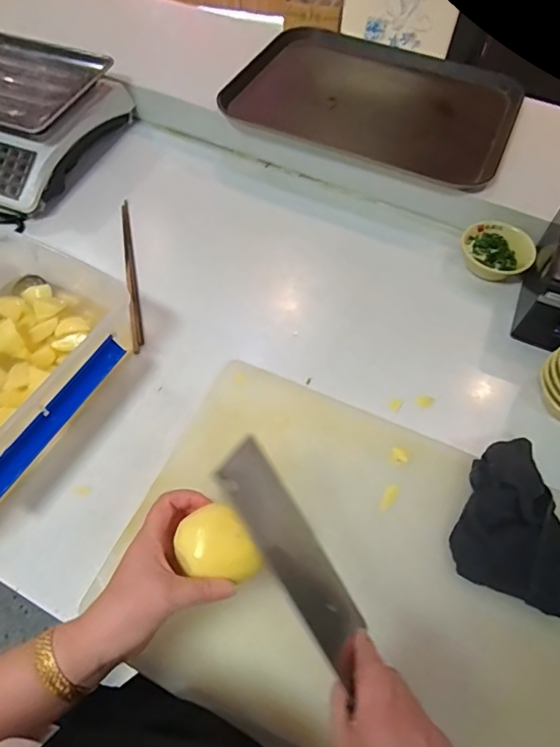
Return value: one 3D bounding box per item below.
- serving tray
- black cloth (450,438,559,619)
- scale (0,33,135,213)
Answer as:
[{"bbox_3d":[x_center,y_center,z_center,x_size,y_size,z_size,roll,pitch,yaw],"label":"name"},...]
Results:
[{"bbox_3d":[0.180,-0.522,0.869,0.501,0.043,0.339,22,61,11],"label":"serving tray"},{"bbox_3d":[0.269,0.166,0.507,0.173,0.044,0.191,-13,61,-9],"label":"black cloth"},{"bbox_3d":[-0.513,-0.467,0.844,0.352,0.120,0.352,0,68,1],"label":"scale"}]

